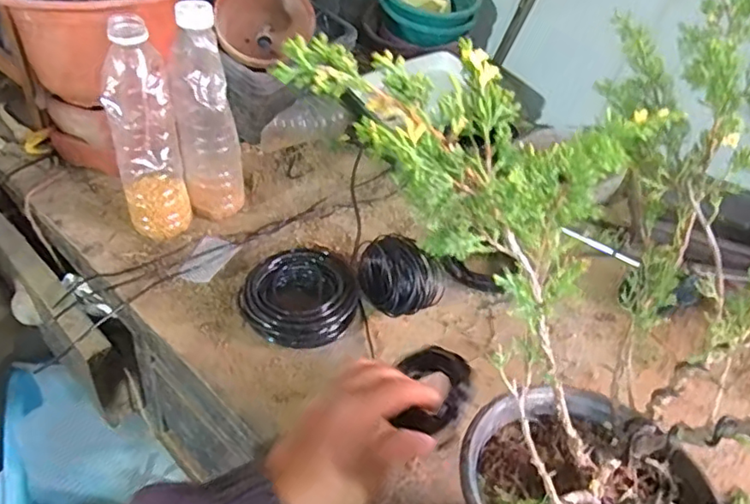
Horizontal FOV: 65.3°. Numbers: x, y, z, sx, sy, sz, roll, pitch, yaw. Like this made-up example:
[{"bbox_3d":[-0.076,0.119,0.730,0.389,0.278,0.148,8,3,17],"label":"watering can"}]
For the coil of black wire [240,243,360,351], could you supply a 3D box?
[{"bbox_3d":[-0.068,0.041,0.524,0.106,0.043,0.084,7,41,-1],"label":"coil of black wire"}]

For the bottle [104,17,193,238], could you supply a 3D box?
[{"bbox_3d":[-0.212,-0.105,0.540,0.059,0.201,0.051,-8,43,-16],"label":"bottle"}]

